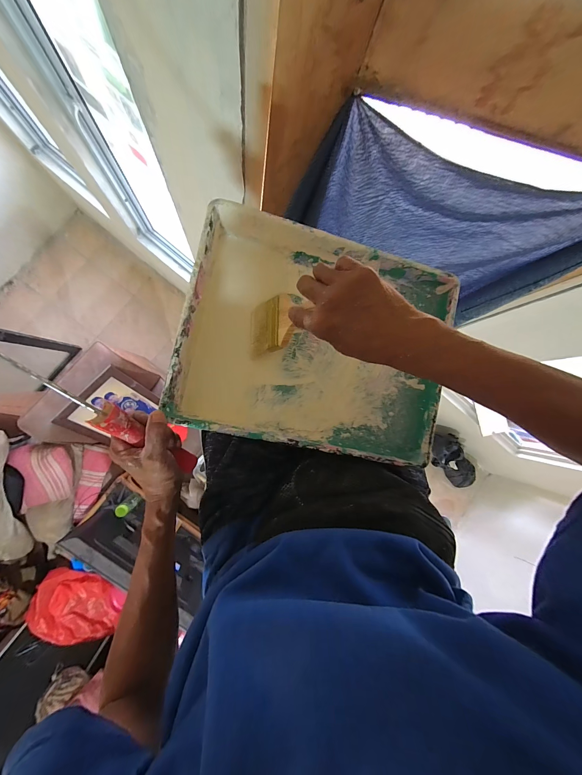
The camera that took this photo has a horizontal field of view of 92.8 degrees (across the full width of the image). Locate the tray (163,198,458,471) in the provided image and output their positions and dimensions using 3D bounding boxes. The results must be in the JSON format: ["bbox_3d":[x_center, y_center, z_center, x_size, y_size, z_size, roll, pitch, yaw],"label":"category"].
[{"bbox_3d":[0.036,-0.059,0.396,0.345,0.085,0.273,12,87,-9],"label":"tray"}]

